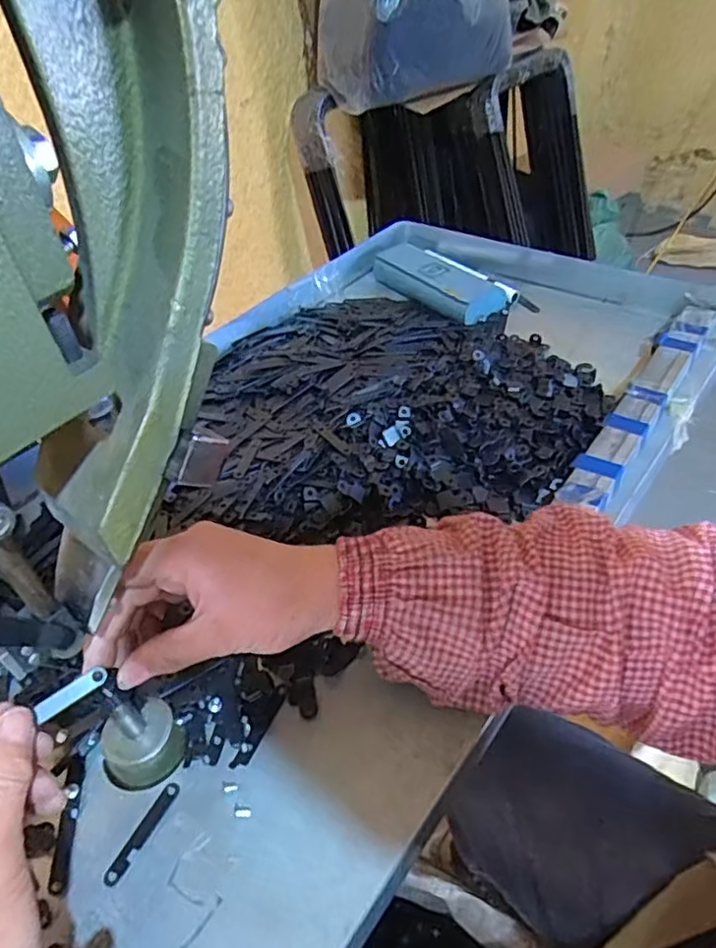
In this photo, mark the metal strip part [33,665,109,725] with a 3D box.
[{"bbox_3d":[-0.134,0.103,0.294,0.031,0.004,0.009,-31,86,-24],"label":"metal strip part"}]

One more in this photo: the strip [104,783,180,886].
[{"bbox_3d":[-0.112,0.187,0.326,0.009,0.004,0.052,19,48,24],"label":"strip"}]

